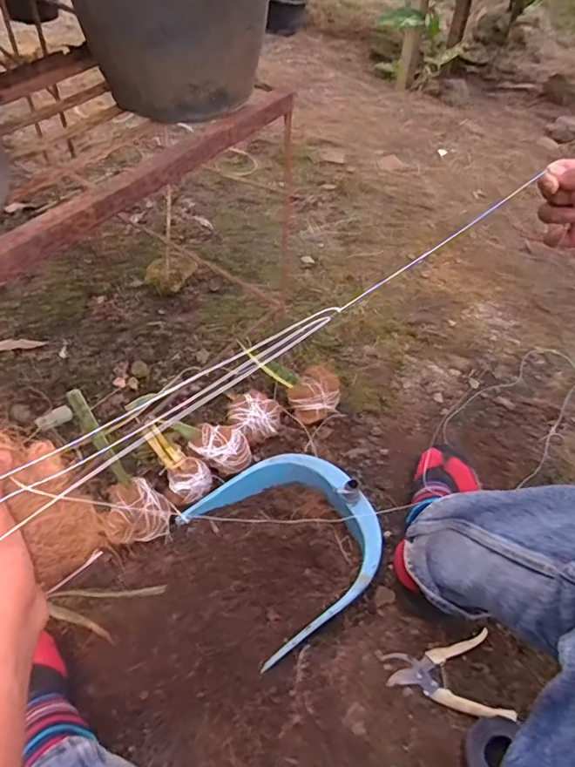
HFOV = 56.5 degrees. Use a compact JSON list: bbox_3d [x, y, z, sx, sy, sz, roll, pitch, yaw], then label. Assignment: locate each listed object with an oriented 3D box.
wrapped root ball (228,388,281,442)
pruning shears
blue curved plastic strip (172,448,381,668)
[{"bbox_3d":[-0.056,0.061,0.922,0.090,0.062,0.088,3,49,-3],"label":"wrapped root ball"},{"bbox_3d":[0.204,0.378,0.690,0.145,0.020,0.103,-2,50,-5],"label":"pruning shears"},{"bbox_3d":[0.004,0.214,0.759,0.235,0.060,0.249,-34,54,-11],"label":"blue curved plastic strip"}]

